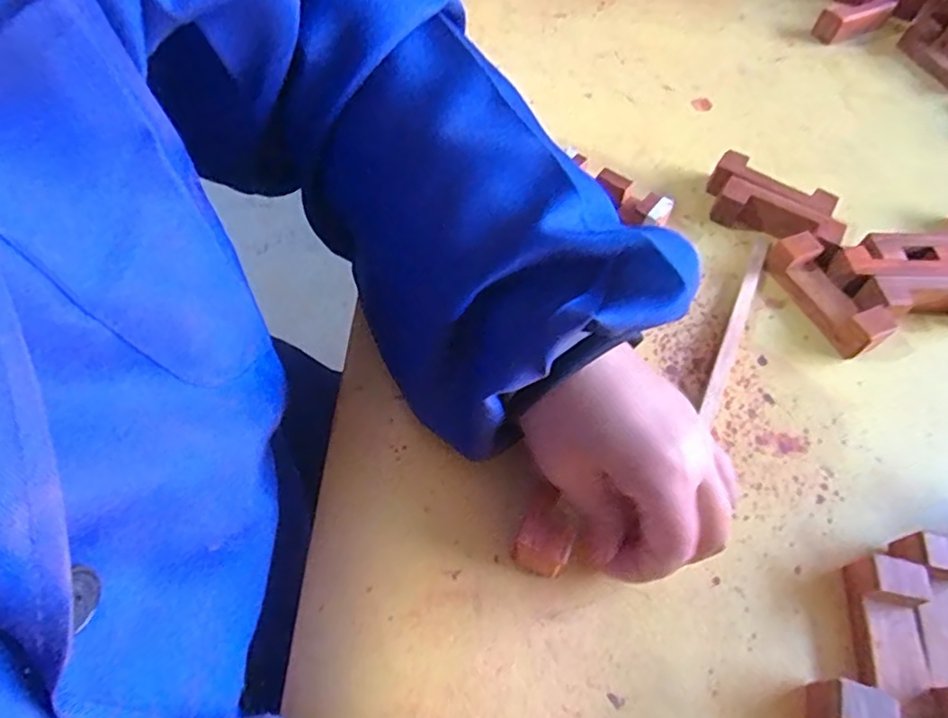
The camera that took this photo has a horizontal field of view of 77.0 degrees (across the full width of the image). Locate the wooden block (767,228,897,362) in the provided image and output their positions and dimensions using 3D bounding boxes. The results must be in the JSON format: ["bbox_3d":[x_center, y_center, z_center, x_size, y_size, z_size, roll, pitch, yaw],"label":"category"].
[{"bbox_3d":[0.208,-0.038,0.352,0.027,0.022,0.080,-20,61,-17],"label":"wooden block"}]

